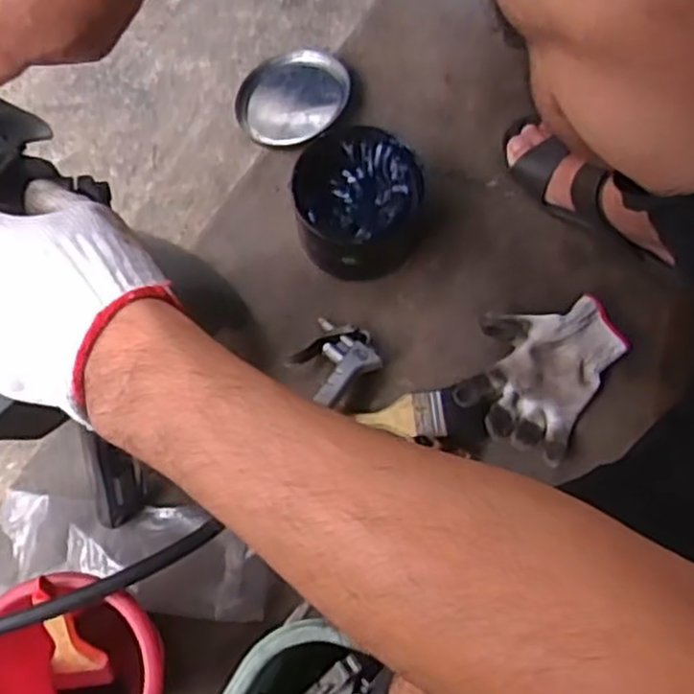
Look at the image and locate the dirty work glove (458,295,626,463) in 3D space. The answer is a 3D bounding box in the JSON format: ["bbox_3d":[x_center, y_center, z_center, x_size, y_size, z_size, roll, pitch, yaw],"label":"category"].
[{"bbox_3d":[0.182,0.015,0.698,0.120,0.034,0.163,33,77,9],"label":"dirty work glove"}]

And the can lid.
[{"bbox_3d":[-0.060,-0.273,0.813,0.116,0.026,0.125,0,74,0],"label":"can lid"}]

